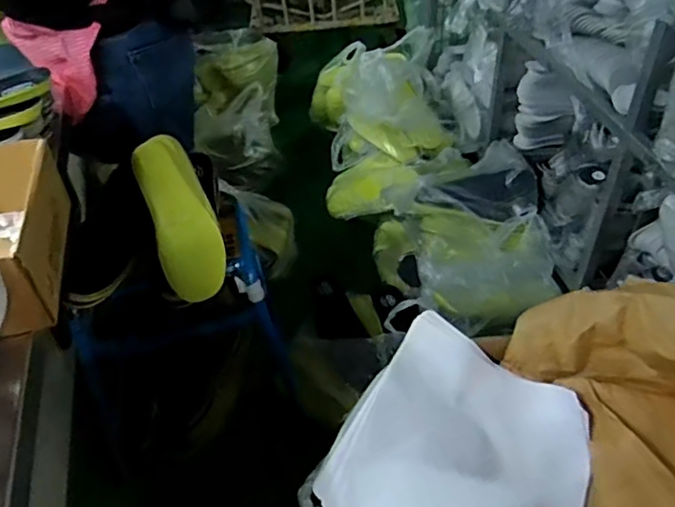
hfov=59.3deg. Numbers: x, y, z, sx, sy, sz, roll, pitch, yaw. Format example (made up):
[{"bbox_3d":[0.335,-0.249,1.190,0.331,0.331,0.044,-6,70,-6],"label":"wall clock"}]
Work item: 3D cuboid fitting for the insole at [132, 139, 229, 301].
[{"bbox_3d":[-0.260,-0.064,0.986,0.100,0.035,0.299,-18,71,-15],"label":"insole"}]

